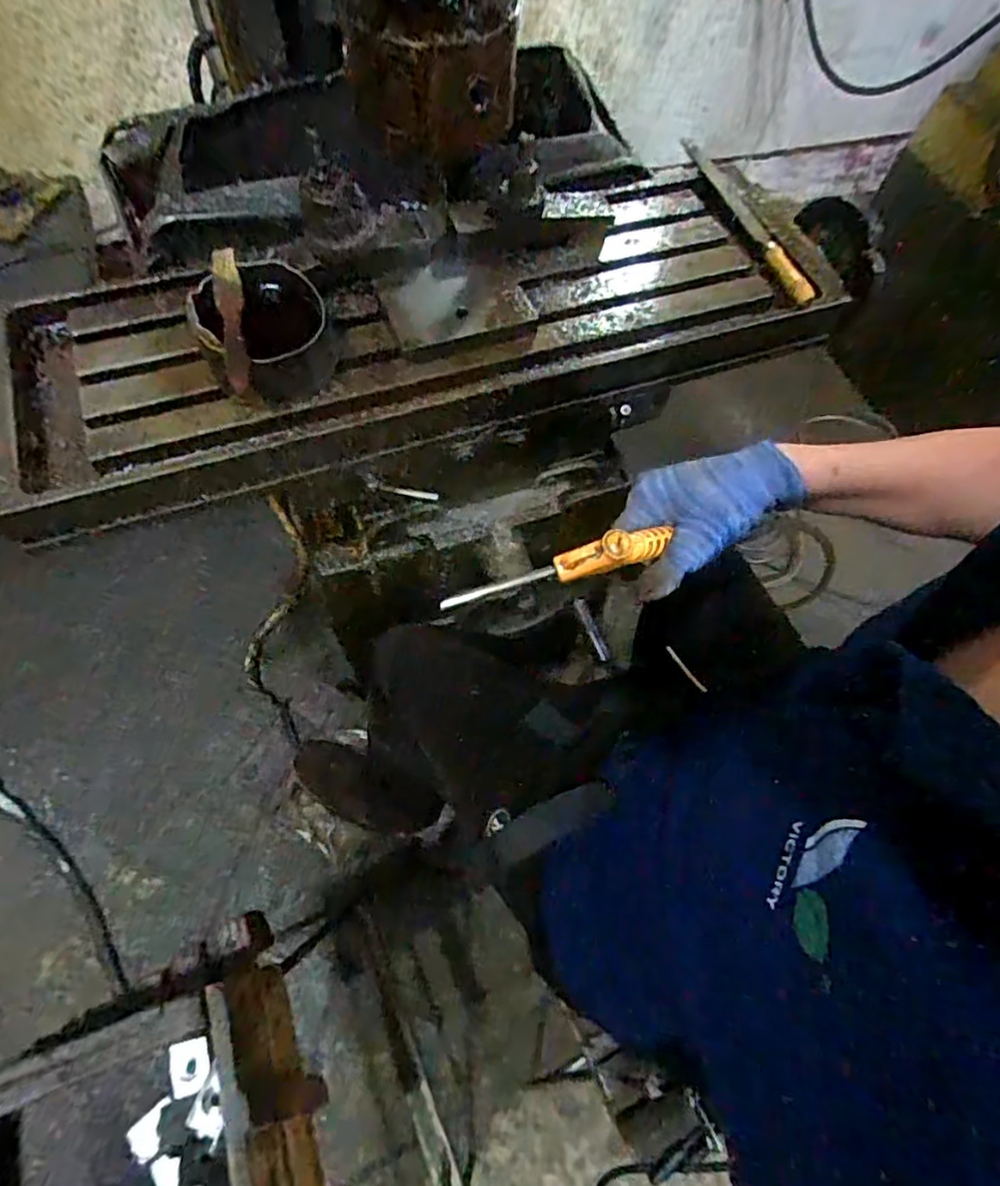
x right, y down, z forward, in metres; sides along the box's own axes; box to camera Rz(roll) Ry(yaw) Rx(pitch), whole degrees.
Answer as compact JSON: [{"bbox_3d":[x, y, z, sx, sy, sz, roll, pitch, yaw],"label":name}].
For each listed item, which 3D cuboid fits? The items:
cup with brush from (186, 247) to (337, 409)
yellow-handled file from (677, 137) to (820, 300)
[{"bbox_3d":[-0.194,-0.213,0.517,0.104,0.066,0.142,-14,65,-10],"label":"cup with brush"},{"bbox_3d":[0.266,-0.406,0.670,0.027,0.014,0.261,-15,66,-11],"label":"yellow-handled file"}]

